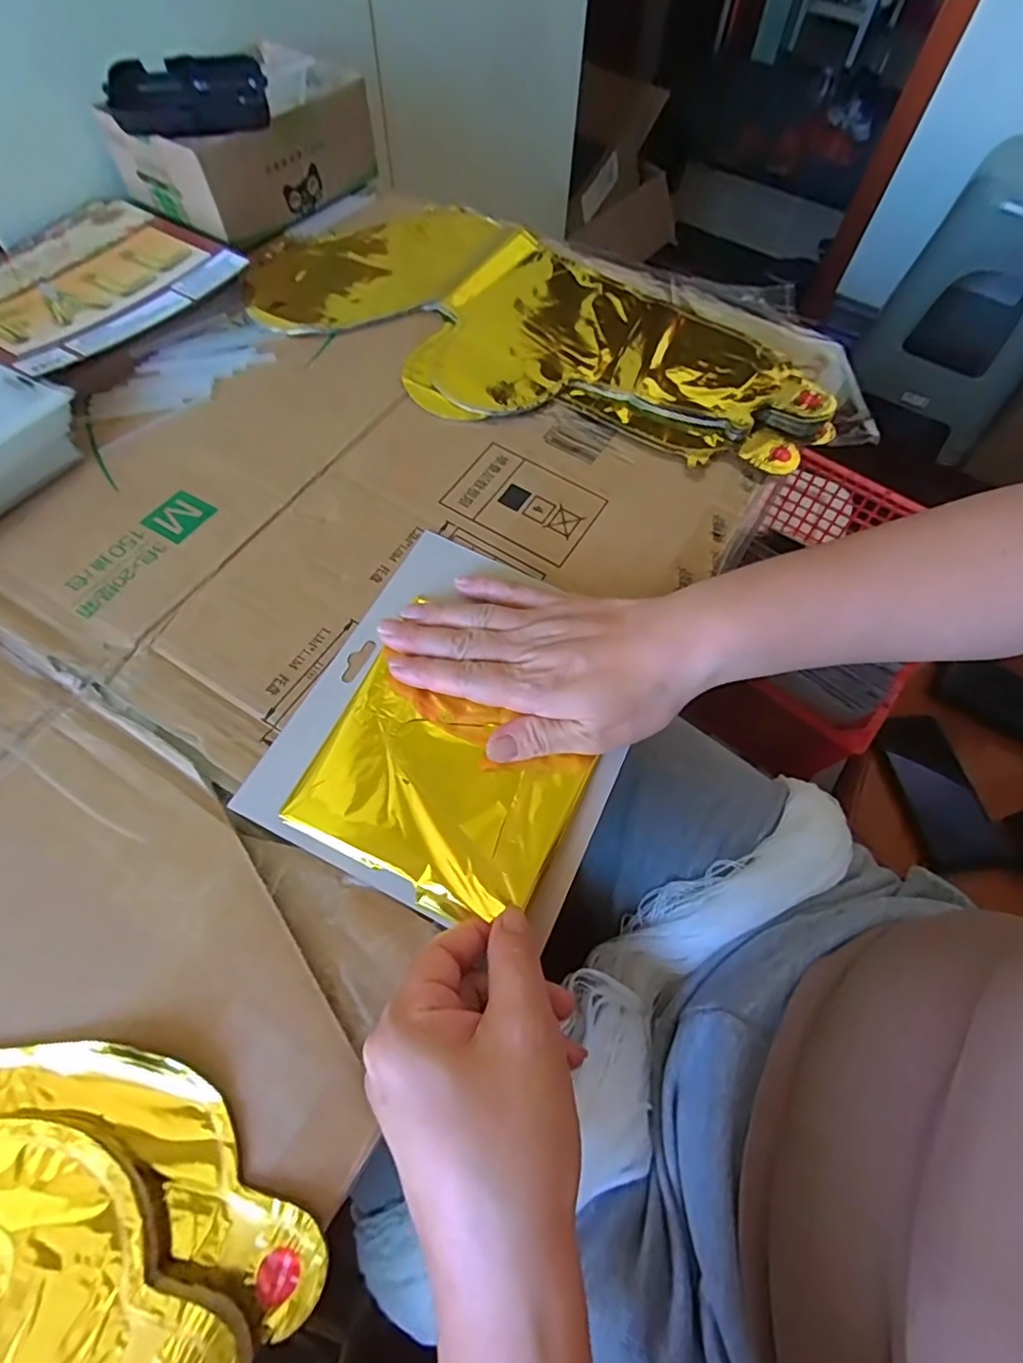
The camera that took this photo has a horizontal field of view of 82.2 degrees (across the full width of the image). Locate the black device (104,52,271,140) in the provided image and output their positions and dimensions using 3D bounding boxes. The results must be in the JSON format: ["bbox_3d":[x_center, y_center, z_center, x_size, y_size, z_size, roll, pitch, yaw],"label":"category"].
[{"bbox_3d":[-0.239,-0.440,0.438,0.109,0.026,0.065,-9,64,-6],"label":"black device"}]

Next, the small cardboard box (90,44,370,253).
[{"bbox_3d":[-0.223,-0.462,0.497,0.131,0.057,0.185,34,67,13],"label":"small cardboard box"}]

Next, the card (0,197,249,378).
[{"bbox_3d":[-0.325,-0.302,0.441,0.166,0.009,0.192,29,64,14],"label":"card"}]

